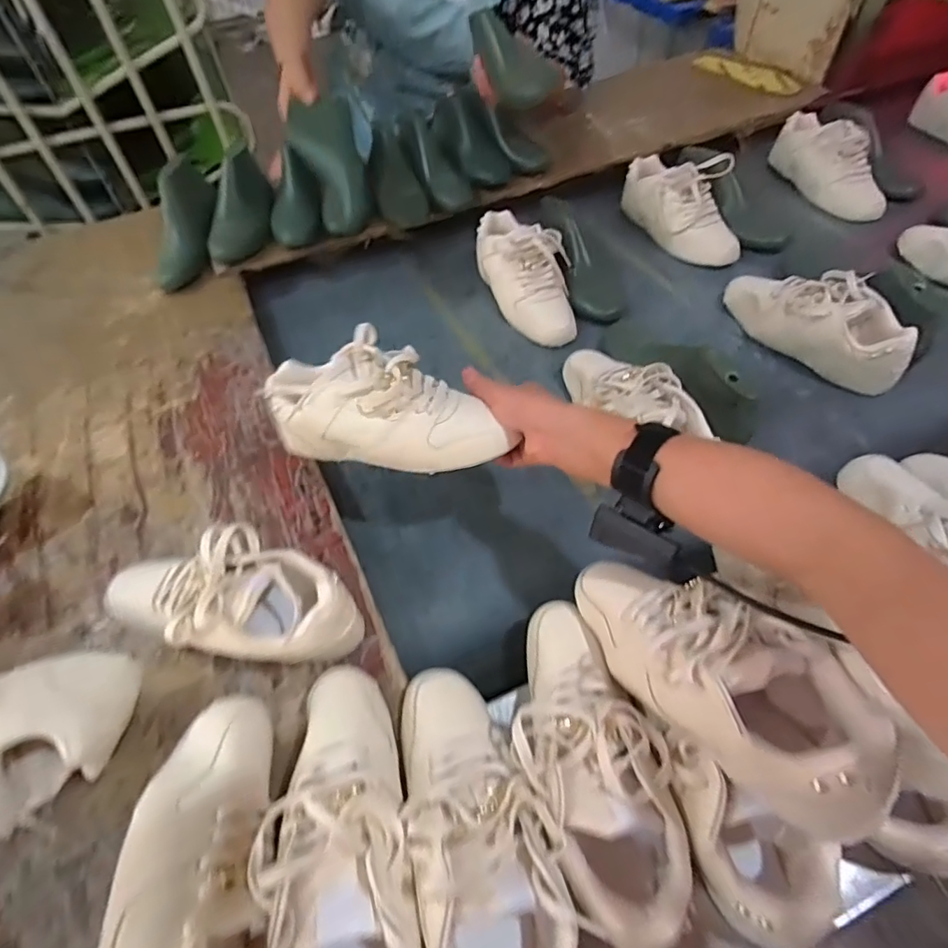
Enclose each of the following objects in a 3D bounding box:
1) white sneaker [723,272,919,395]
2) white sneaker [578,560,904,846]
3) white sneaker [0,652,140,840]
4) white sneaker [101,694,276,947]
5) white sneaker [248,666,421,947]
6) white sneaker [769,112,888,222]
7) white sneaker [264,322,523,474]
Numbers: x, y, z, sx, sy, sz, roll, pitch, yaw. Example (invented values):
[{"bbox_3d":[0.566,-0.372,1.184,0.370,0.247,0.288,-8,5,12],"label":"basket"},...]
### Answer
[{"bbox_3d":[0.461,-0.214,0.750,0.092,0.081,0.253,-38,61,-20],"label":"white sneaker"},{"bbox_3d":[0.162,0.135,0.398,0.094,0.101,0.239,-34,40,-21],"label":"white sneaker"},{"bbox_3d":[-0.388,0.213,0.422,0.223,0.097,0.104,-9,53,-4],"label":"white sneaker"},{"bbox_3d":[-0.175,0.275,0.364,0.101,0.097,0.237,2,56,6],"label":"white sneaker"},{"bbox_3d":[-0.092,0.255,0.383,0.091,0.087,0.238,-16,56,-6],"label":"white sneaker"},{"bbox_3d":[0.667,-0.568,1.022,0.106,0.113,0.259,-24,72,-14],"label":"white sneaker"},{"bbox_3d":[-0.080,-0.066,0.528,0.228,0.089,0.095,12,54,7],"label":"white sneaker"}]

